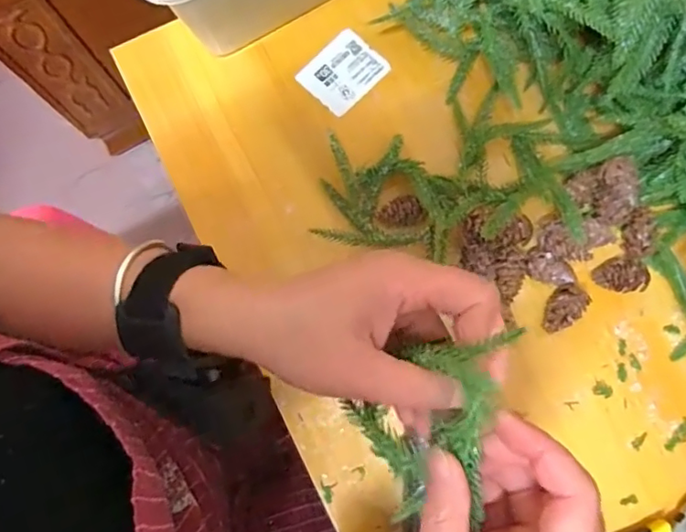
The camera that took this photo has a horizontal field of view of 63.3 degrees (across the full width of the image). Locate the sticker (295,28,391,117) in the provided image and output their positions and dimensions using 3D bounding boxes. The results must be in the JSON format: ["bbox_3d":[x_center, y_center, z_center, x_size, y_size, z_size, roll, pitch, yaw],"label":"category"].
[{"bbox_3d":[0.001,-0.147,0.424,0.050,0.006,0.058,42,83,8],"label":"sticker"}]

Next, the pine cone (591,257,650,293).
[{"bbox_3d":[0.191,0.005,0.379,0.033,0.023,0.025,-8,79,0],"label":"pine cone"}]

